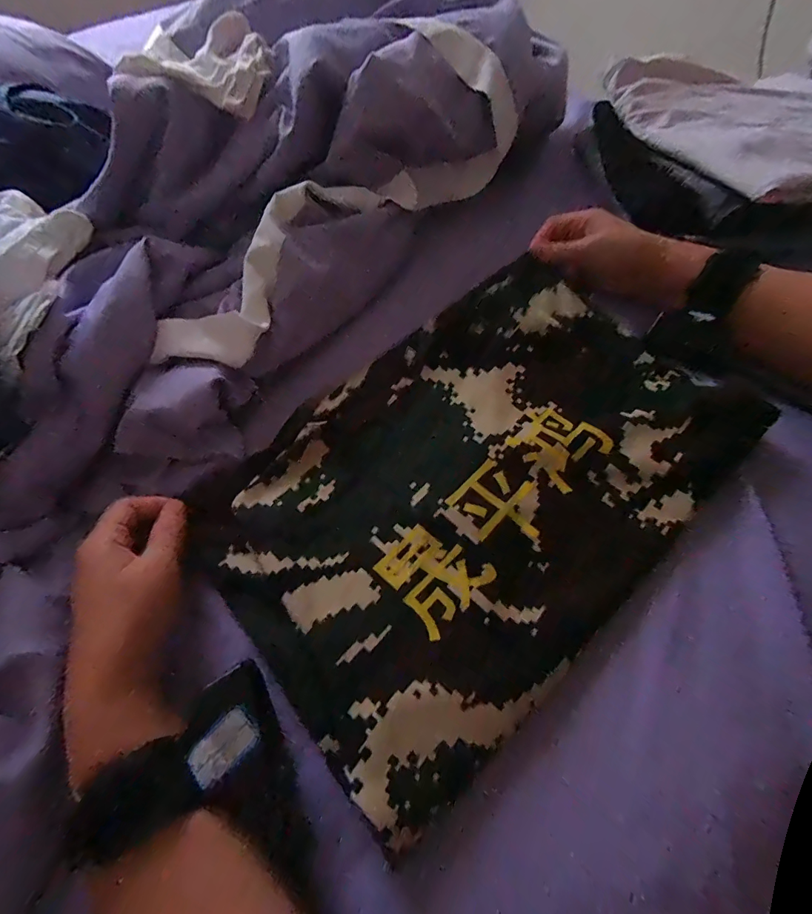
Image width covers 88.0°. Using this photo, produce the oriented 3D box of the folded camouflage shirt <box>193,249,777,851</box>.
[{"bbox_3d":[0.051,0.002,0.315,0.375,0.028,0.260,-38,64,-18],"label":"folded camouflage shirt"}]

